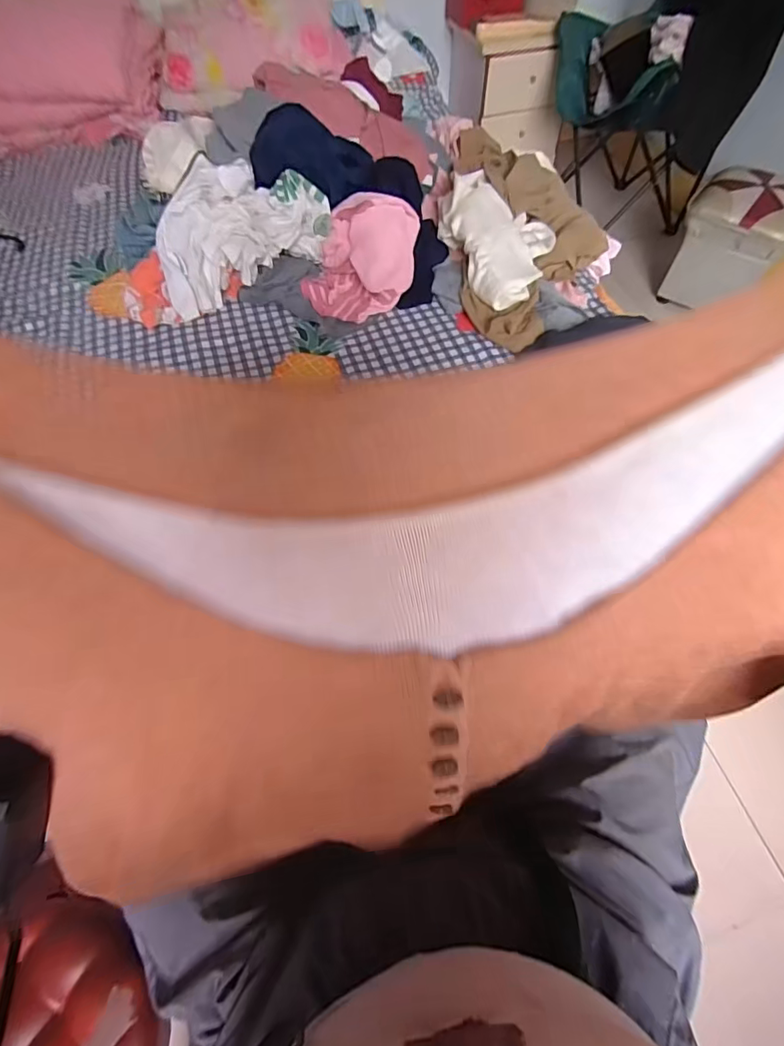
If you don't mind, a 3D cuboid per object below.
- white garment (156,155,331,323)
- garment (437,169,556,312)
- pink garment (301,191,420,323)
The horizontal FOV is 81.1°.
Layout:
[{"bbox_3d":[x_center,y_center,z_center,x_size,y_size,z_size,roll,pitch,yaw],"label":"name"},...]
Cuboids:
[{"bbox_3d":[-0.281,-0.527,0.828,0.299,0.158,0.168,-27,64,-13],"label":"white garment"},{"bbox_3d":[0.210,-0.542,0.850,0.191,0.079,0.295,-18,62,-9],"label":"garment"},{"bbox_3d":[-0.058,-0.479,0.825,0.202,0.127,0.175,-1,61,1],"label":"pink garment"}]

